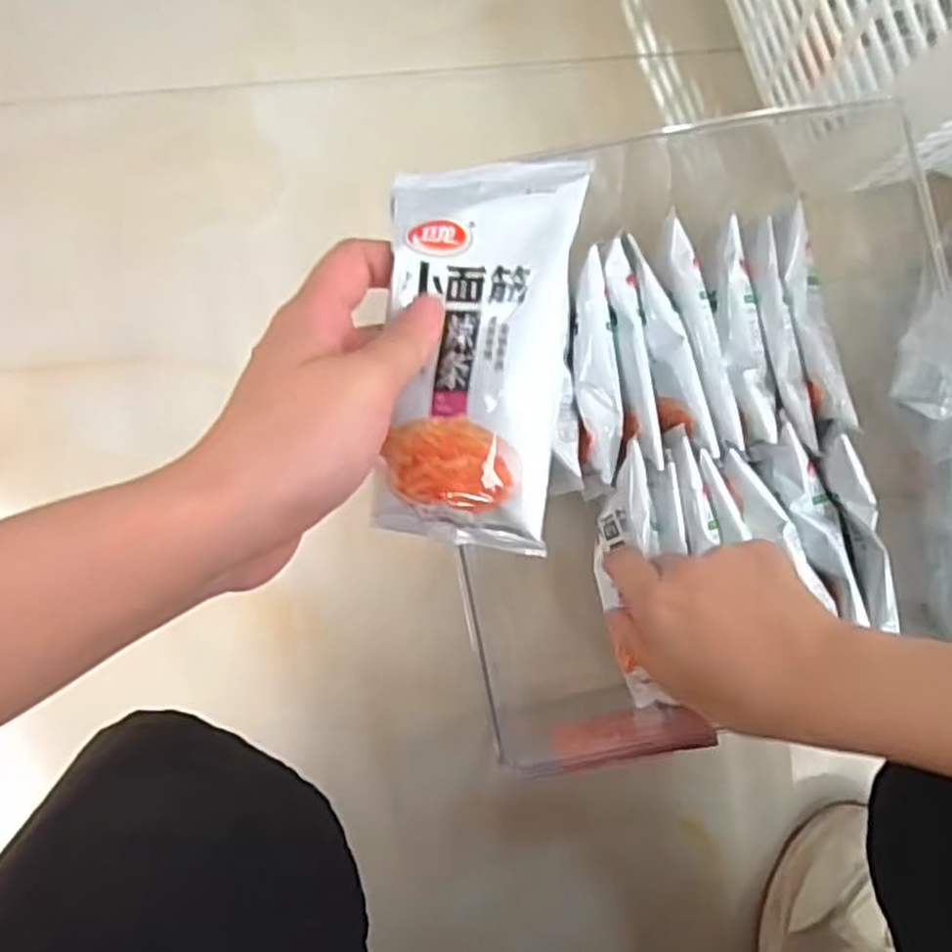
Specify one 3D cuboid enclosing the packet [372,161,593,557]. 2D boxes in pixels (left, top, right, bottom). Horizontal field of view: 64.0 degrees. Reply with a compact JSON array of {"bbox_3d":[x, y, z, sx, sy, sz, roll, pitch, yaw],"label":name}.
[{"bbox_3d":[-0.001,-0.044,0.272,0.065,0.017,0.135,5,88,14],"label":"packet"}]

